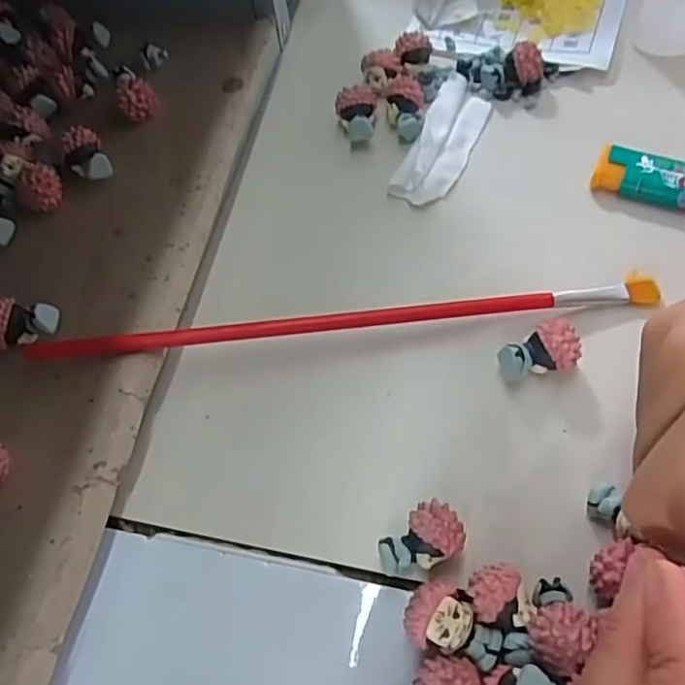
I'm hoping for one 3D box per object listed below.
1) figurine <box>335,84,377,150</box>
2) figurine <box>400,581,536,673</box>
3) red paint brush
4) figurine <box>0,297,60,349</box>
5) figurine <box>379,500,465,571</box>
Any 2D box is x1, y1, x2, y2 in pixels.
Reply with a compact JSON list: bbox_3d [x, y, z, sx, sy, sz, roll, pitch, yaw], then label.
[{"bbox_3d":[0.007,-0.110,0.308,0.019,0.017,0.027,-3,62,4],"label":"figurine"},{"bbox_3d":[0.038,0.088,0.195,0.038,0.014,0.019,14,64,13],"label":"figurine"},{"bbox_3d":[0.002,-0.009,0.249,0.248,0.009,0.010,-7,61,2],"label":"red paint brush"},{"bbox_3d":[-0.126,-0.009,0.249,0.027,0.015,0.018,-15,61,-2],"label":"figurine"},{"bbox_3d":[0.026,0.067,0.209,0.027,0.020,0.018,-34,64,-12],"label":"figurine"}]

